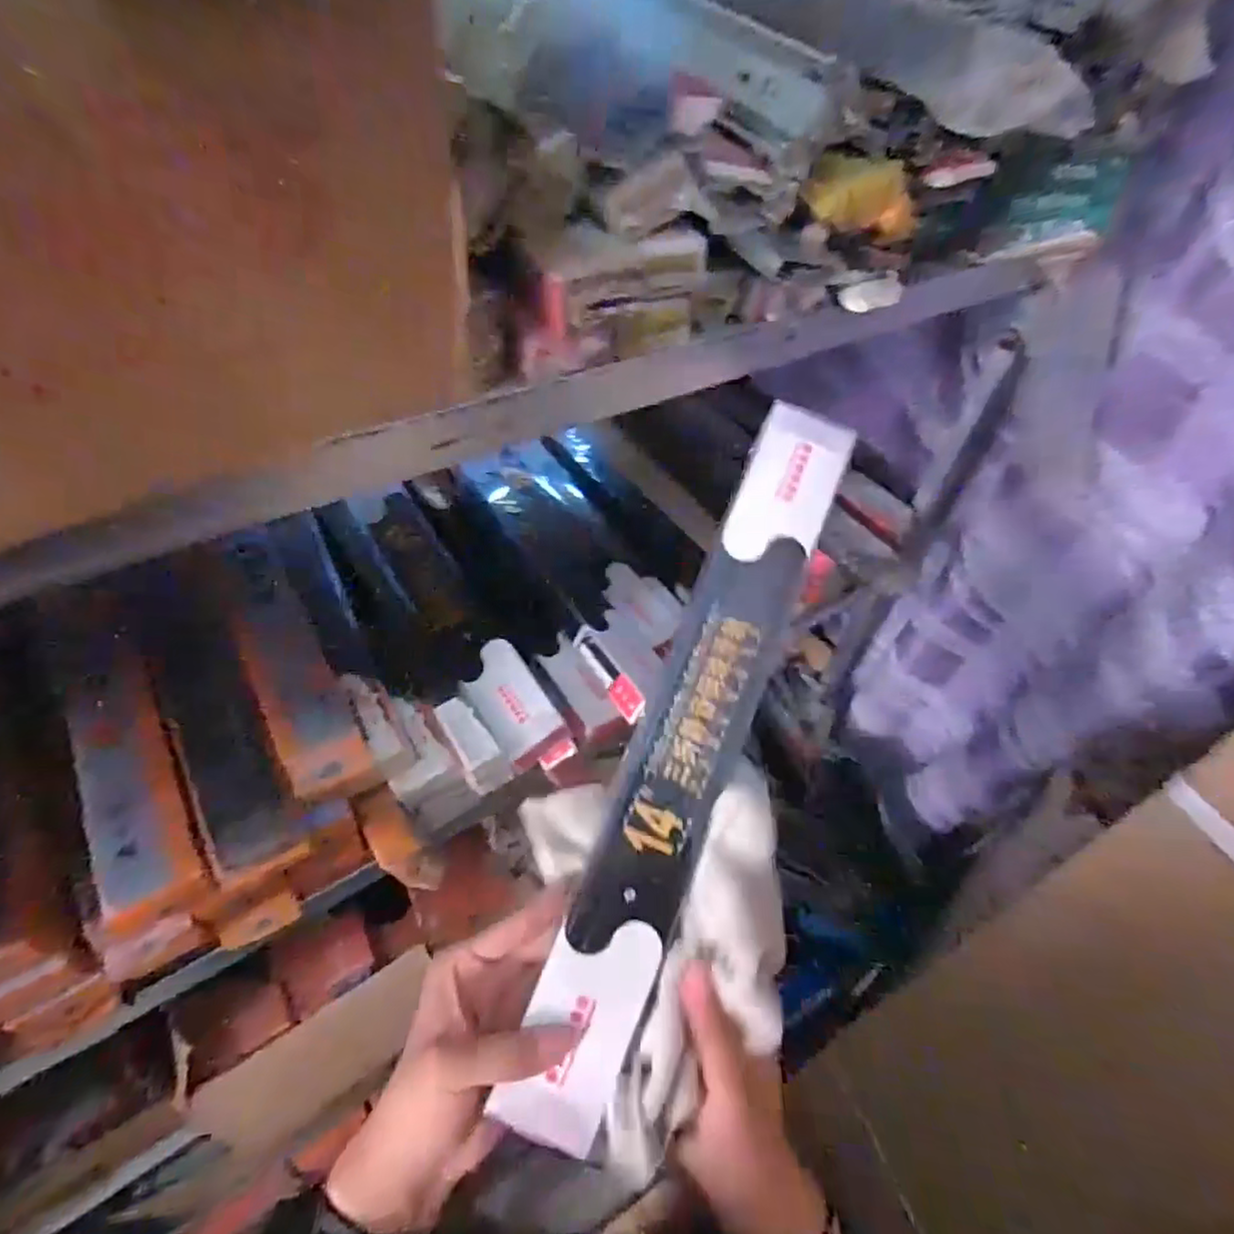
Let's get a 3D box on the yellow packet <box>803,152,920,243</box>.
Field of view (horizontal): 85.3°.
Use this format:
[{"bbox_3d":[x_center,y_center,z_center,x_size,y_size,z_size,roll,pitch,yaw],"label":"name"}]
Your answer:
[{"bbox_3d":[0.123,-0.201,0.322,0.067,0.029,0.017,3,47,-23],"label":"yellow packet"}]

